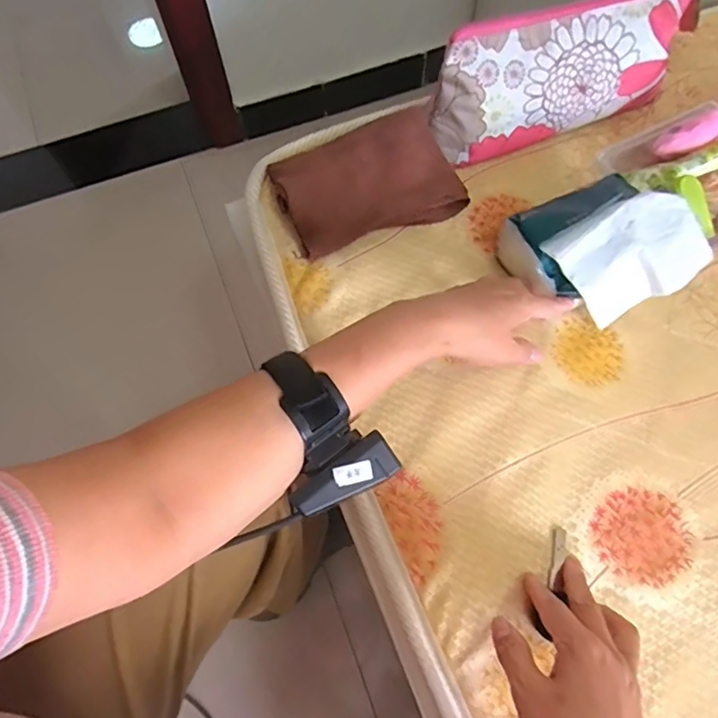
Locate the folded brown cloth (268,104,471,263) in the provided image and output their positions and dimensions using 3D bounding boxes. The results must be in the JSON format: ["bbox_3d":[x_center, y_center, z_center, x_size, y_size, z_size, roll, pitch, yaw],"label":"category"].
[{"bbox_3d":[0.007,-0.164,0.509,0.163,0.044,0.110,-23,69,-9],"label":"folded brown cloth"}]

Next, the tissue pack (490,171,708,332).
[{"bbox_3d":[0.201,-0.094,0.464,0.136,0.063,0.111,-24,69,-9],"label":"tissue pack"}]

